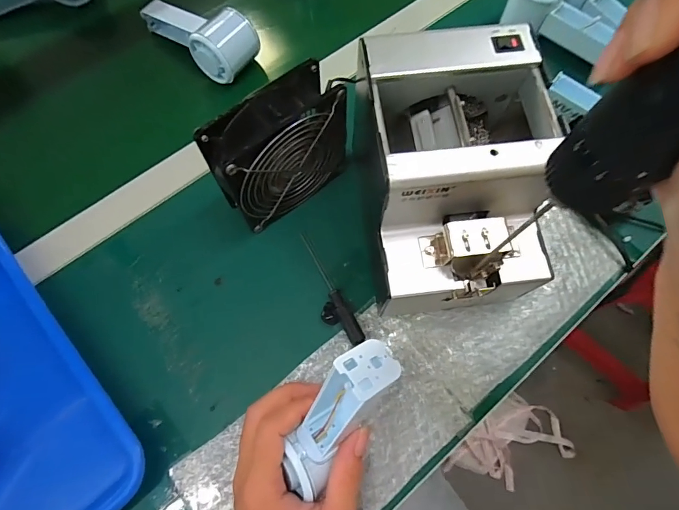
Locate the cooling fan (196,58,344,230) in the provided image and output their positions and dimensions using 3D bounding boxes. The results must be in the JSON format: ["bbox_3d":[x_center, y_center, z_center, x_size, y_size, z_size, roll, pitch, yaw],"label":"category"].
[{"bbox_3d":[-0.050,-0.086,0.352,0.117,0.122,0.047,-35,73,-12],"label":"cooling fan"}]

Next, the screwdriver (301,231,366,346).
[{"bbox_3d":[-0.007,0.026,0.363,0.013,0.014,0.118,-23,70,-9],"label":"screwdriver"}]

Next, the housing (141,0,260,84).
[{"bbox_3d":[-0.166,-0.255,0.452,0.160,0.050,0.056,32,72,12],"label":"housing"}]

